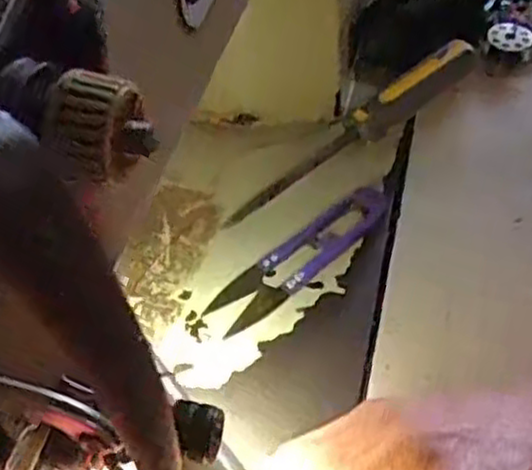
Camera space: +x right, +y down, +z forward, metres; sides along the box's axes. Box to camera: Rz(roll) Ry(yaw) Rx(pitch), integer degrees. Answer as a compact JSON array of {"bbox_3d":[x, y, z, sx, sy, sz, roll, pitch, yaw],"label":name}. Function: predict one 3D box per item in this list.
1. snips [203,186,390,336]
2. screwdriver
[{"bbox_3d":[0.017,0.009,0.341,0.100,0.005,0.024,-37,57,-24],"label":"snips"},{"bbox_3d":[0.049,-0.055,0.380,0.166,0.023,0.019,-34,56,-22],"label":"screwdriver"}]

